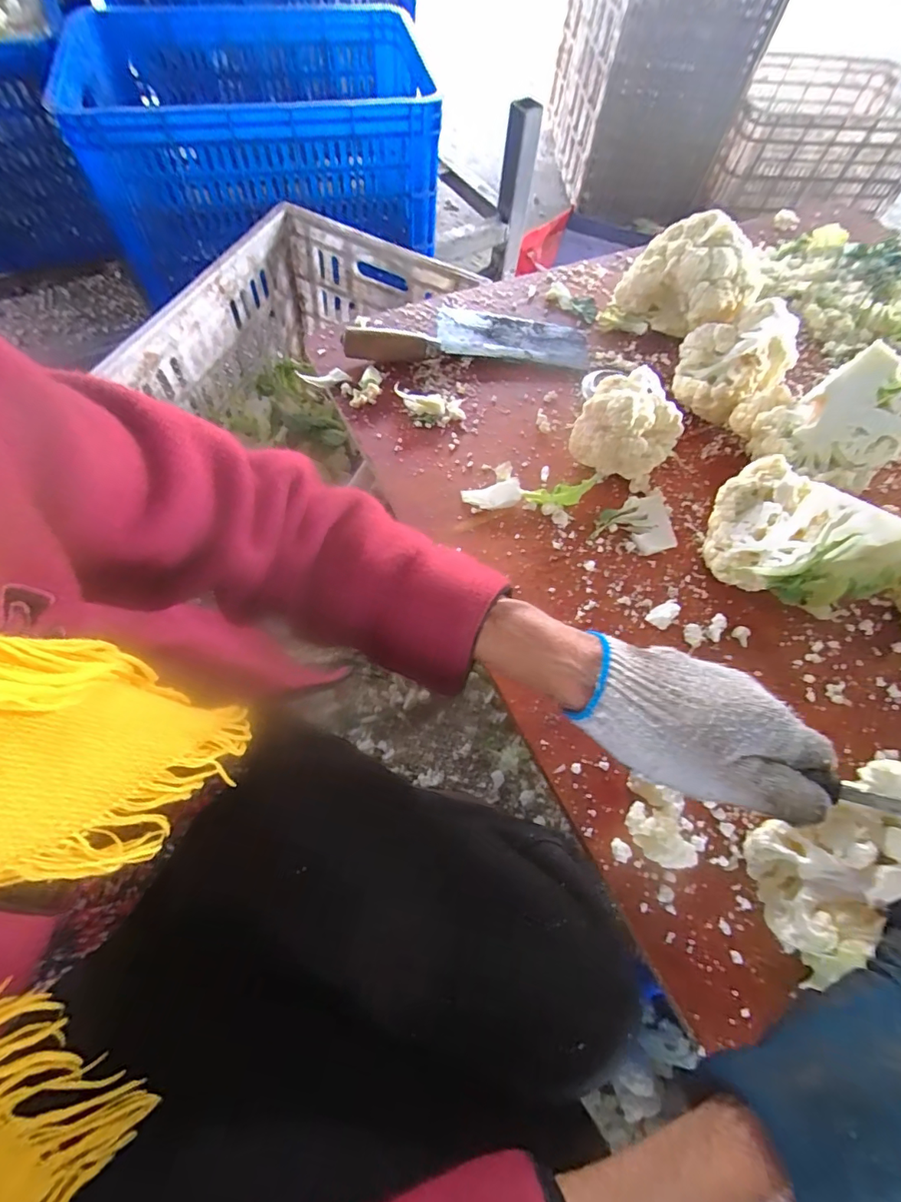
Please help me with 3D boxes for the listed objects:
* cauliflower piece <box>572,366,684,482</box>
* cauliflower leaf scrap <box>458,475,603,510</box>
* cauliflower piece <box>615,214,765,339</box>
[{"bbox_3d":[0.160,-0.154,0.448,0.082,0.079,0.071,32,67,11],"label":"cauliflower piece"},{"bbox_3d":[0.071,-0.097,0.442,0.119,0.019,0.031,-1,64,10],"label":"cauliflower leaf scrap"},{"bbox_3d":[0.259,-0.341,0.543,0.088,0.104,0.137,-39,73,-19],"label":"cauliflower piece"}]

